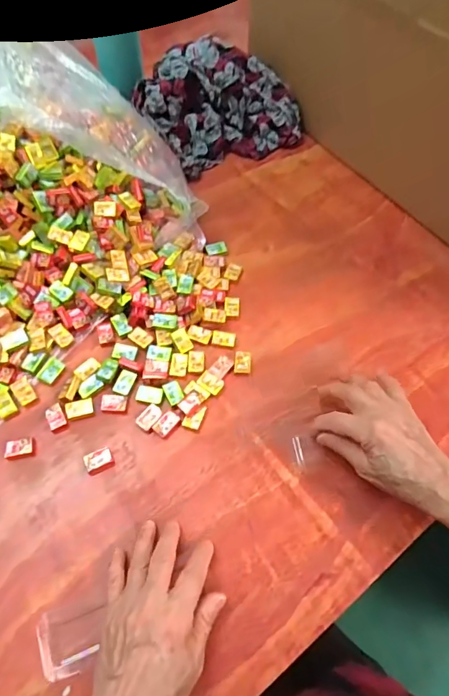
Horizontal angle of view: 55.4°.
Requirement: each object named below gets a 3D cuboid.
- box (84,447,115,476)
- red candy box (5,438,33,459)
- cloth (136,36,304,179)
[{"bbox_3d":[-0.118,0.106,0.402,0.025,0.008,0.020,-23,66,-14],"label":"box"},{"bbox_3d":[-0.195,0.094,0.404,0.025,0.008,0.015,-12,63,-9],"label":"red candy box"},{"bbox_3d":[-0.013,-0.354,0.613,0.218,0.084,0.174,-23,66,-14],"label":"cloth"}]

